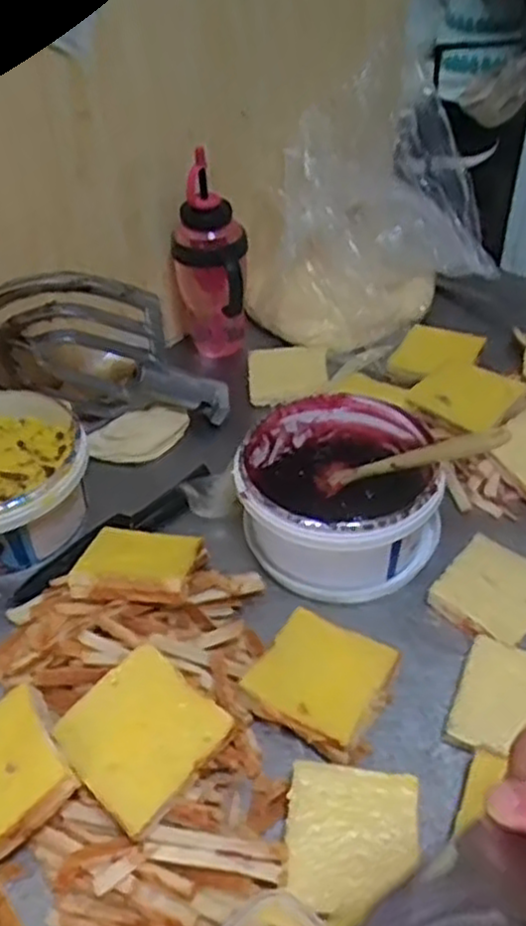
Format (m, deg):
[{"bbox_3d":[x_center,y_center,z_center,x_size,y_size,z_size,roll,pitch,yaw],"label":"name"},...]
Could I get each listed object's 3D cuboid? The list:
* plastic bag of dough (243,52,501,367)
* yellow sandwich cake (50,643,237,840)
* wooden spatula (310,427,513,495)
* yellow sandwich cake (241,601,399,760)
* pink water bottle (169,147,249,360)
[{"bbox_3d":[0.148,-0.358,1.056,0.292,0.300,0.198,-31,49,-27],"label":"plastic bag of dough"},{"bbox_3d":[-0.099,0.214,0.614,0.114,0.020,0.110,29,51,30],"label":"yellow sandwich cake"},{"bbox_3d":[0.145,-0.001,0.763,0.217,0.025,0.041,-16,31,38],"label":"wooden spatula"},{"bbox_3d":[0.054,0.191,0.685,0.107,0.030,0.113,23,48,25],"label":"yellow sandwich cake"},{"bbox_3d":[-0.068,-0.254,1.005,0.095,0.266,0.099,-5,42,-3],"label":"pink water bottle"}]

